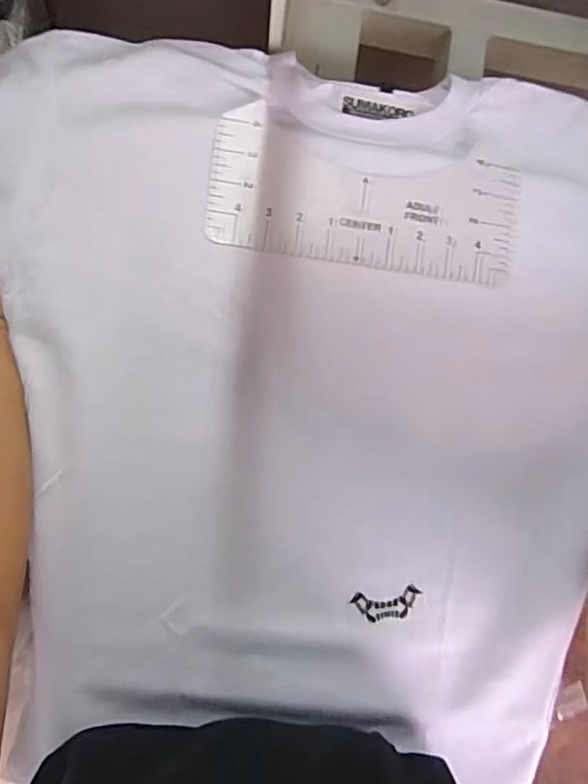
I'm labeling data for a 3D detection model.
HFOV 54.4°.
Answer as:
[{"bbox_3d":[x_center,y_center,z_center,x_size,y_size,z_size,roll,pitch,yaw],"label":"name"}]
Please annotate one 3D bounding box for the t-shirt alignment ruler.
[{"bbox_3d":[0.061,-0.158,0.470,0.253,0.005,0.110,8,86,-6],"label":"t-shirt alignment ruler"}]

